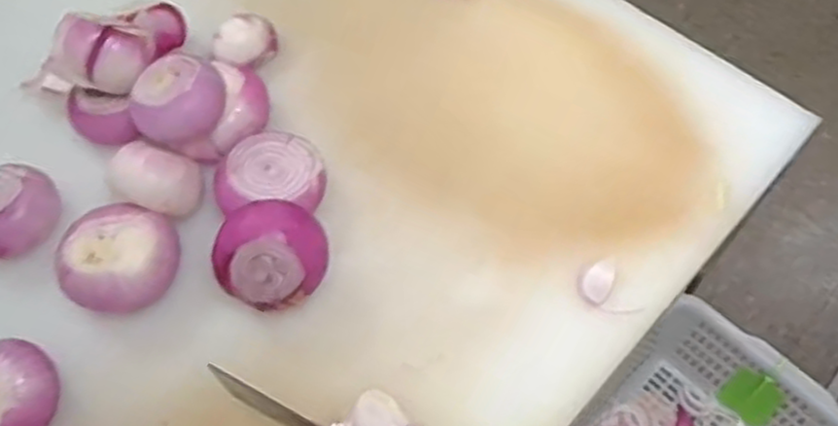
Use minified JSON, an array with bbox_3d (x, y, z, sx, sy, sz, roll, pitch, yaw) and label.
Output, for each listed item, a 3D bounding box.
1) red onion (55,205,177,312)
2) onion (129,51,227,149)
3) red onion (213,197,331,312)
[{"bbox_3d":[-0.260,0.037,0.658,0.090,0.058,0.085,-1,63,3],"label":"red onion"},{"bbox_3d":[-0.217,-0.099,0.681,0.076,0.056,0.070,-1,63,3],"label":"onion"},{"bbox_3d":[-0.124,0.038,0.635,0.095,0.066,0.079,-21,64,-7],"label":"red onion"}]

